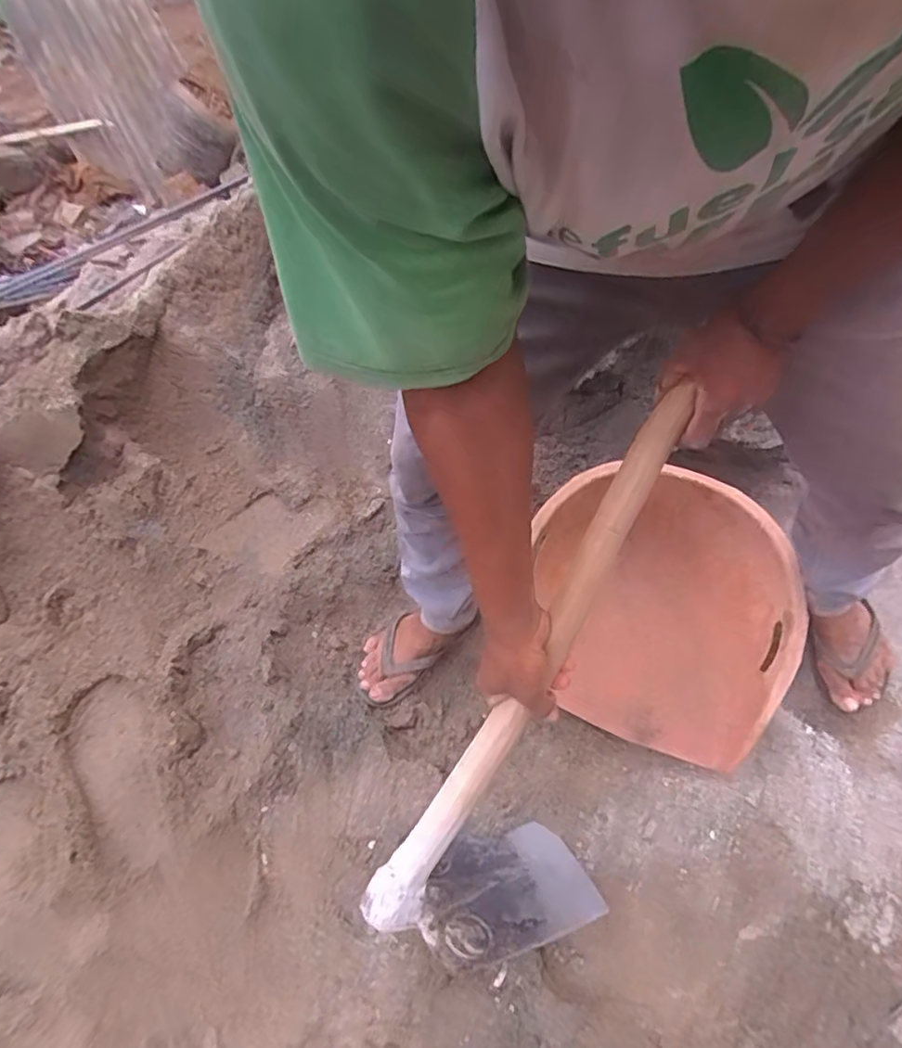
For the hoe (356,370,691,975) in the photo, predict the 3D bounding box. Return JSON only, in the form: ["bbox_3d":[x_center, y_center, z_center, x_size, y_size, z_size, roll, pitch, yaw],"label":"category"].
[{"bbox_3d":[0.128,0.166,0.618,0.196,0.593,0.223,23,13,22],"label":"hoe"}]

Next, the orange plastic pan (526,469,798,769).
[{"bbox_3d":[0.317,0.114,0.954,0.435,0.207,0.403,17,59,19],"label":"orange plastic pan"}]

